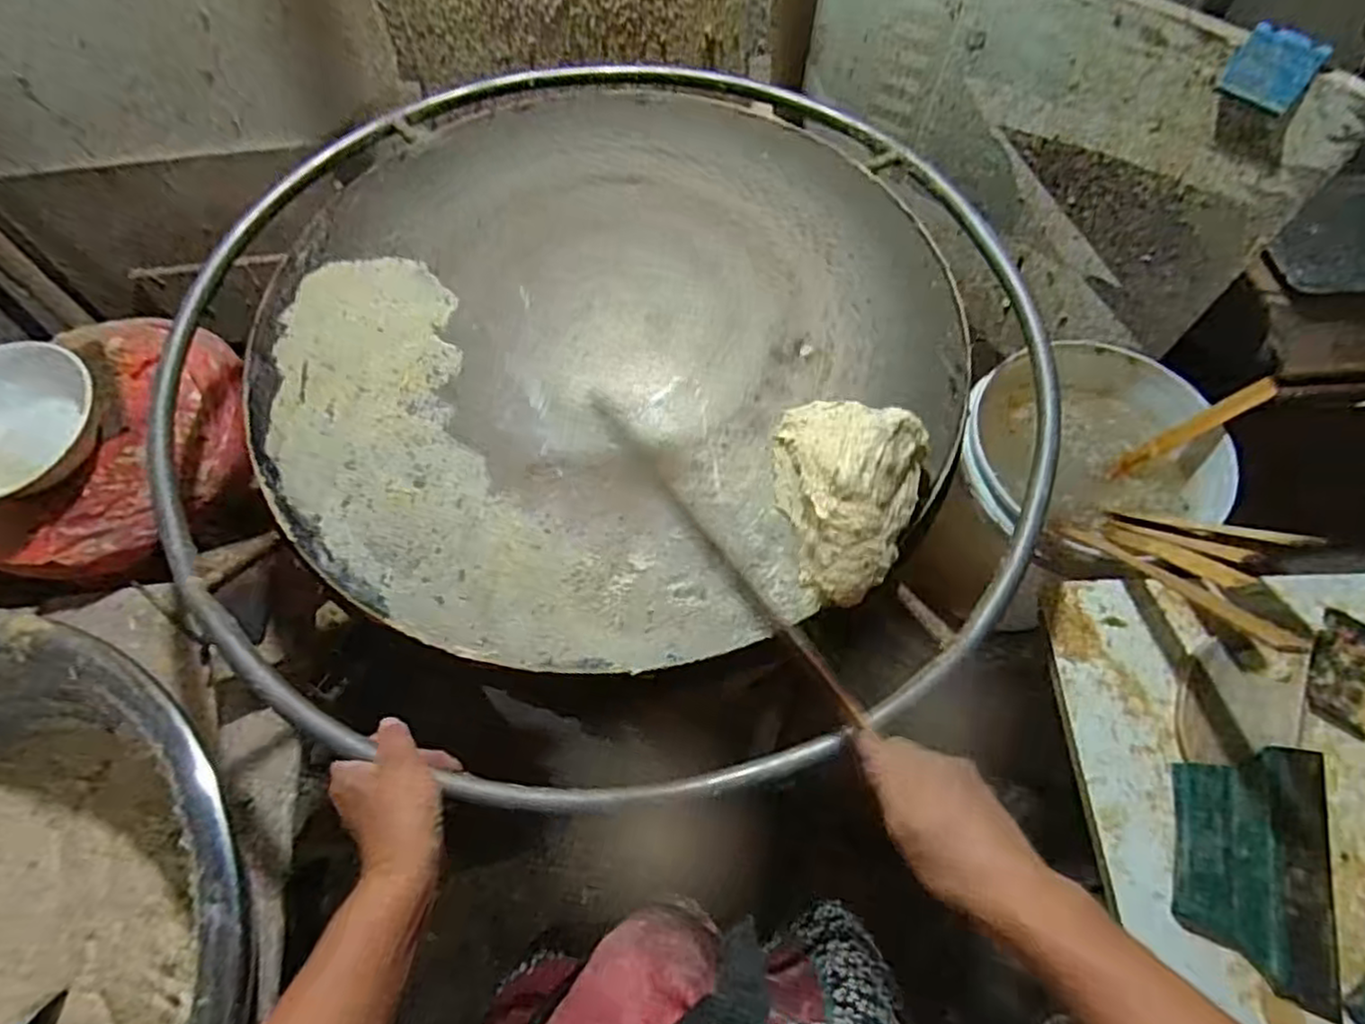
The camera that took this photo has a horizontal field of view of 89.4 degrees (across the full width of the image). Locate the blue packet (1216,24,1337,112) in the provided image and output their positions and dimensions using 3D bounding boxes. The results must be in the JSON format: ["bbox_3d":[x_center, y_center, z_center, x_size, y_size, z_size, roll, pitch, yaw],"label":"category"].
[{"bbox_3d":[0.555,-0.416,0.647,0.018,0.057,0.066,-42,70,-17],"label":"blue packet"}]

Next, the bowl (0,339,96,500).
[{"bbox_3d":[-0.706,-0.090,0.716,0.174,0.065,0.174,-1,64,2],"label":"bowl"}]

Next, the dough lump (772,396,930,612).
[{"bbox_3d":[0.116,-0.017,0.519,0.114,0.055,0.148,21,66,12],"label":"dough lump"}]

